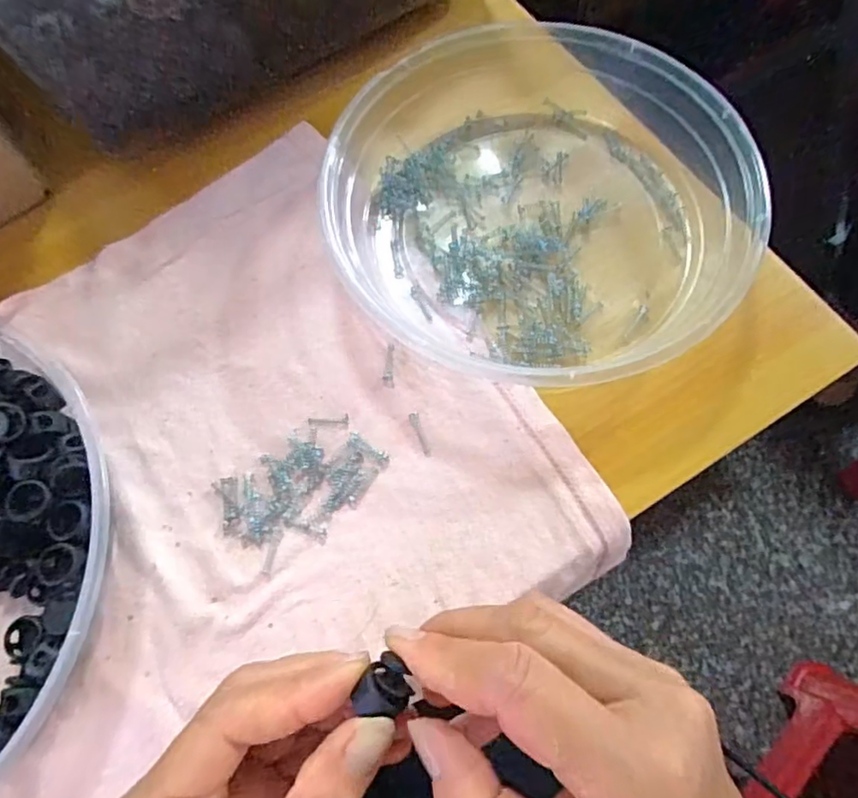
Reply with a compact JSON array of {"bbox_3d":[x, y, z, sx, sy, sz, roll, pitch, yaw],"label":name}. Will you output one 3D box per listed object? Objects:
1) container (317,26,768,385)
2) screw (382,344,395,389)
[{"bbox_3d":[0.054,-0.102,0.304,0.184,0.036,0.202,-1,70,2],"label":"container"},{"bbox_3d":[-0.020,-0.017,0.291,0.006,0.004,0.022,-2,70,2],"label":"screw"}]

